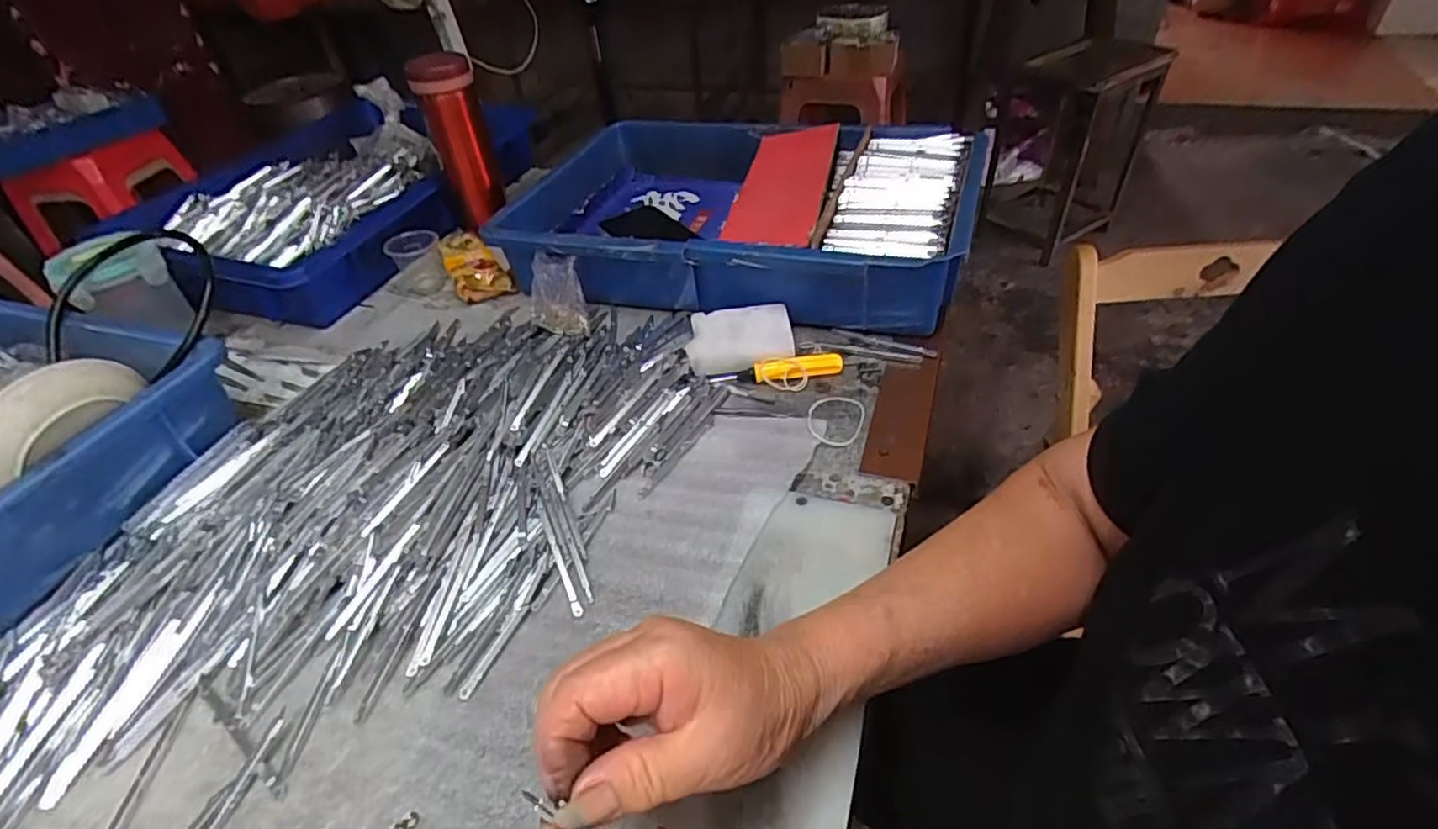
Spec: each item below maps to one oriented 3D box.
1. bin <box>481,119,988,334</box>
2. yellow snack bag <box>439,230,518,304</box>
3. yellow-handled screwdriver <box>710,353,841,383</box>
[{"bbox_3d":[0.019,-0.205,0.669,0.436,0.091,0.289,10,44,17],"label":"bin"},{"bbox_3d":[-0.256,-0.155,0.690,0.053,0.037,0.108,-23,44,-18],"label":"yellow snack bag"},{"bbox_3d":[0.046,-0.035,0.527,0.103,0.016,0.016,-7,41,-1],"label":"yellow-handled screwdriver"}]

